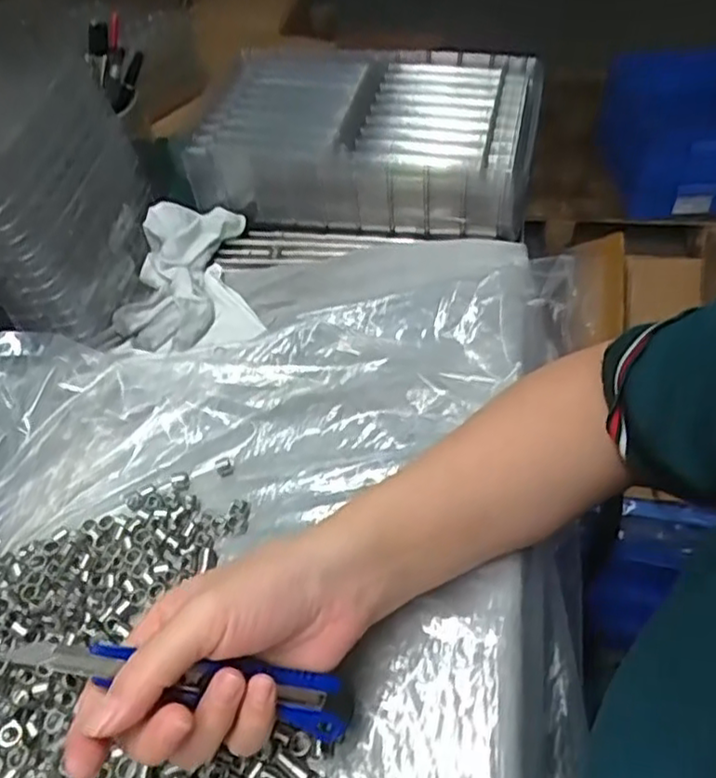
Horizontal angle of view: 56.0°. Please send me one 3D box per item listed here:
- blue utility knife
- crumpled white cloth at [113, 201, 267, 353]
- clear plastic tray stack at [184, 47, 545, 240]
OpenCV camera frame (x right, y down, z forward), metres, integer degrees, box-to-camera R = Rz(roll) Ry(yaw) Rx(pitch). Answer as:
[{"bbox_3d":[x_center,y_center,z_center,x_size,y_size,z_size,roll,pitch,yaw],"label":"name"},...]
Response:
[{"bbox_3d":[-0.068,0.121,0.280,0.140,0.018,0.020,18,48,-13],"label":"blue utility knife"},{"bbox_3d":[-0.136,-0.092,0.523,0.108,0.033,0.138,-13,49,-8],"label":"crumpled white cloth"},{"bbox_3d":[0.012,-0.235,0.619,0.290,0.073,0.226,7,49,9],"label":"clear plastic tray stack"}]

